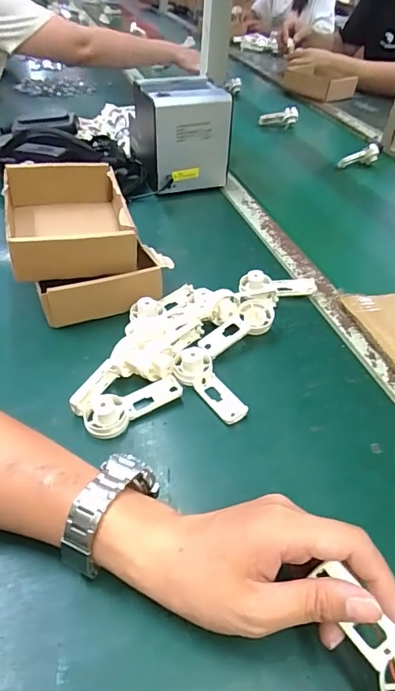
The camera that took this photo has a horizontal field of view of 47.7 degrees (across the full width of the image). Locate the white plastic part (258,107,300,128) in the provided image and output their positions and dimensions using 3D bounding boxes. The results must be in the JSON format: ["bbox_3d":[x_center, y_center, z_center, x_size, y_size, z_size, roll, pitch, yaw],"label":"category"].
[{"bbox_3d":[0.200,-0.561,1.101,0.096,0.041,0.023,-5,42,10],"label":"white plastic part"}]

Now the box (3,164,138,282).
[{"bbox_3d":[-0.153,-0.150,0.527,0.127,0.067,0.180,-10,45,-16],"label":"box"}]

